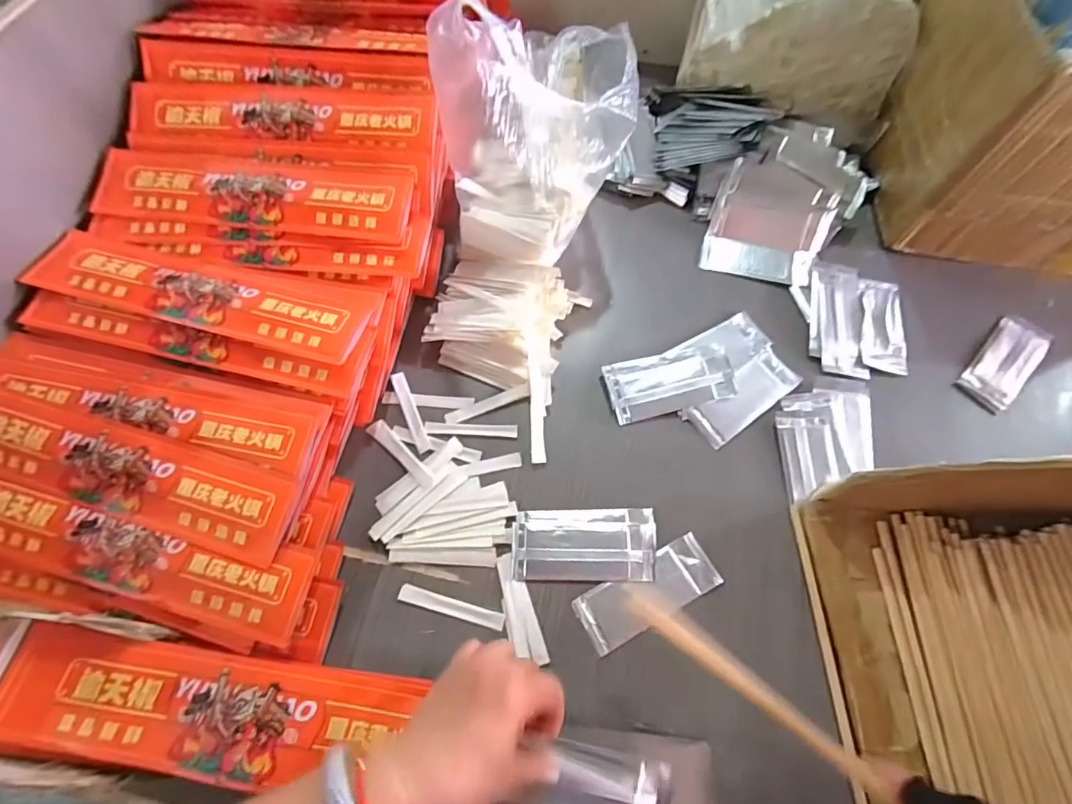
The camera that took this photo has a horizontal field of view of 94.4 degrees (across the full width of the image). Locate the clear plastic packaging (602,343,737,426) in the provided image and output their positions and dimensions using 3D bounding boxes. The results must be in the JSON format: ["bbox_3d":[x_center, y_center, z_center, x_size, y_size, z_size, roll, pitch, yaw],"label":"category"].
[{"bbox_3d":[0.136,-0.022,0.507,0.126,0.012,0.065,-13,66,-6],"label":"clear plastic packaging"}]

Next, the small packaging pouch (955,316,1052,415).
[{"bbox_3d":[0.498,-0.043,0.528,0.139,0.008,0.049,-42,72,-17],"label":"small packaging pouch"}]

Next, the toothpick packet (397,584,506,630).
[{"bbox_3d":[-0.071,0.173,0.420,0.091,0.004,0.013,14,66,6],"label":"toothpick packet"}]

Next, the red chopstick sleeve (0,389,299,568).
[{"bbox_3d":[-0.365,0.056,0.426,0.333,0.019,0.071,15,66,7],"label":"red chopstick sleeve"}]

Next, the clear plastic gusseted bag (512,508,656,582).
[{"bbox_3d":[0.043,0.125,0.440,0.124,0.005,0.062,1,65,0],"label":"clear plastic gusseted bag"}]

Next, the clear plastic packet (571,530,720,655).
[{"bbox_3d":[0.097,0.159,0.419,0.124,0.009,0.047,-26,68,-12],"label":"clear plastic packet"}]

